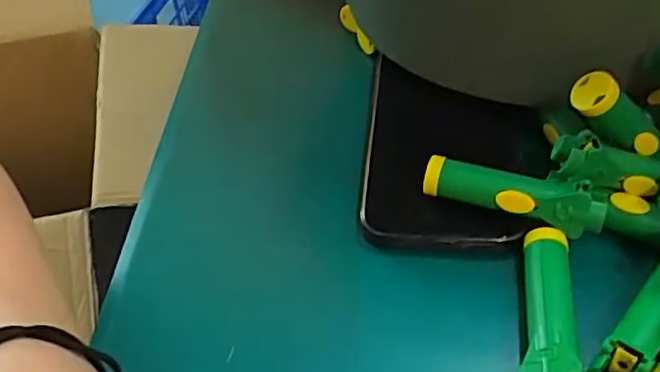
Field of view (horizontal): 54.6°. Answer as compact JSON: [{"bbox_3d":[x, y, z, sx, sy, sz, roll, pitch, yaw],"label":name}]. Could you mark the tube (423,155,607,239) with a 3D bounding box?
[{"bbox_3d":[0.085,0.003,0.297,0.079,0.021,0.020,18,51,19],"label":"tube"}]

